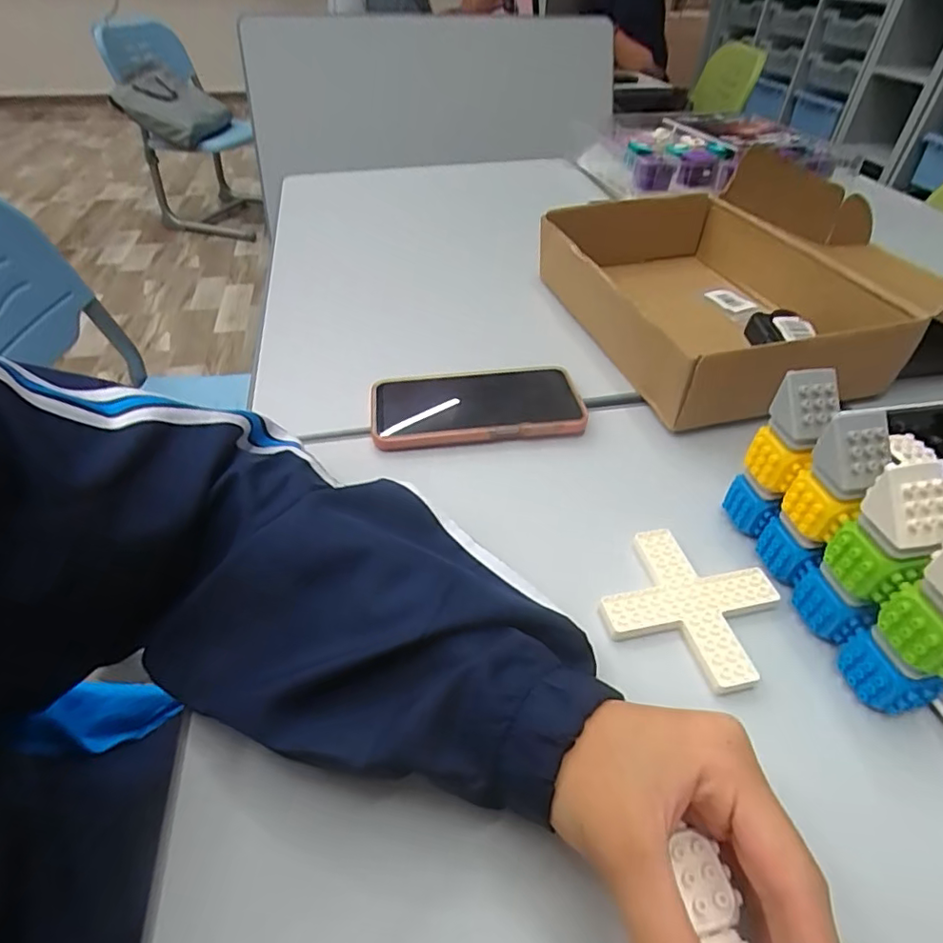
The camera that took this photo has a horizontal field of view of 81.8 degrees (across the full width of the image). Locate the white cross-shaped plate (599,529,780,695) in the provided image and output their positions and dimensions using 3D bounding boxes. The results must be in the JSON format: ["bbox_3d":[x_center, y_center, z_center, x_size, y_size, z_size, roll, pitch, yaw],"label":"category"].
[{"bbox_3d":[0.126,0.076,0.315,0.082,0.007,0.081,24,49,22],"label":"white cross-shaped plate"}]

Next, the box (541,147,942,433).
[{"bbox_3d":[0.321,-0.211,0.554,0.450,0.127,0.344,-9,45,-10],"label":"box"}]

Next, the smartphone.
[{"bbox_3d":[0.003,-0.054,0.443,0.165,0.021,0.082,-5,45,-6],"label":"smartphone"}]

